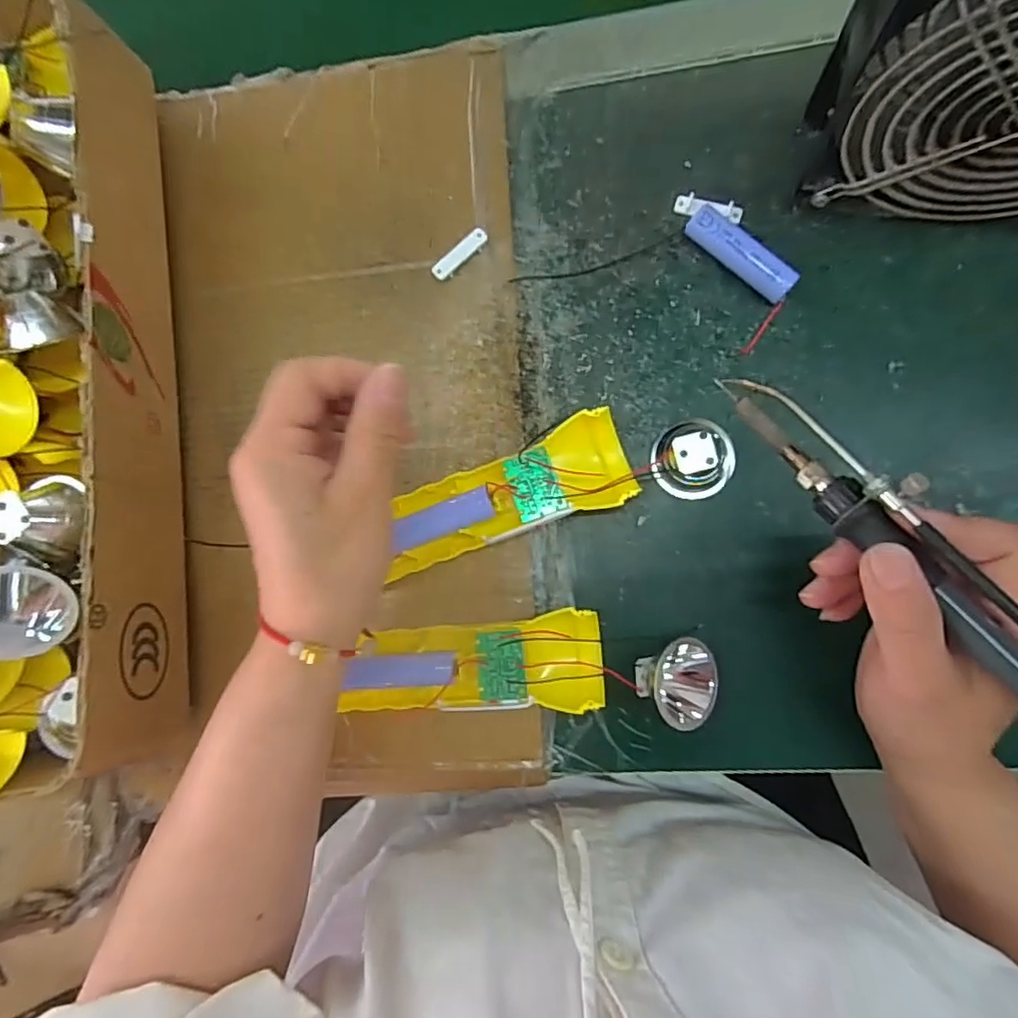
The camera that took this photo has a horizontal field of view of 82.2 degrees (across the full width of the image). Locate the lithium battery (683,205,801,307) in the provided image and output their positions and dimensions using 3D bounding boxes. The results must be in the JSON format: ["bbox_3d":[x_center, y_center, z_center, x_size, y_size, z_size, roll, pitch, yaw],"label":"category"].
[{"bbox_3d":[0.122,-0.134,0.310,0.063,0.018,0.016,42,92,10],"label":"lithium battery"}]

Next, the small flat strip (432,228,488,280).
[{"bbox_3d":[-0.028,-0.144,0.330,0.036,0.005,0.009,-39,84,7],"label":"small flat strip"}]

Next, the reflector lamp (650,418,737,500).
[{"bbox_3d":[0.098,-0.027,0.308,0.042,0.024,0.043,-1,85,9],"label":"reflector lamp"}]

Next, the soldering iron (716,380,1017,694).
[{"bbox_3d":[0.155,0.021,0.219,0.020,0.021,0.206,-39,67,7],"label":"soldering iron"}]

